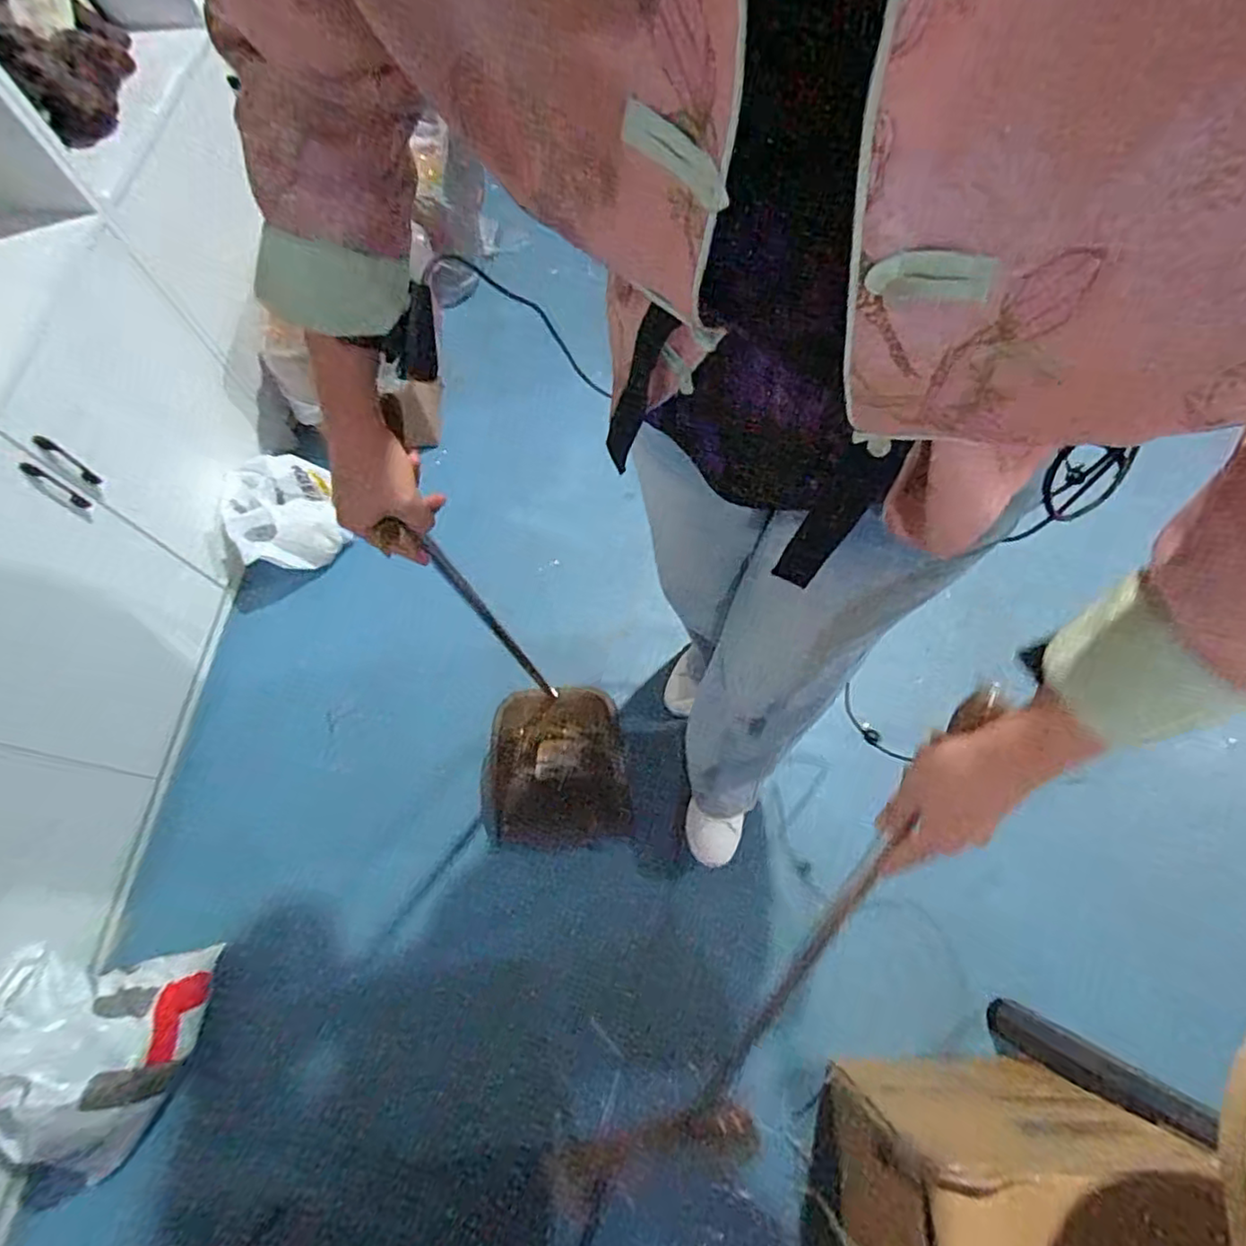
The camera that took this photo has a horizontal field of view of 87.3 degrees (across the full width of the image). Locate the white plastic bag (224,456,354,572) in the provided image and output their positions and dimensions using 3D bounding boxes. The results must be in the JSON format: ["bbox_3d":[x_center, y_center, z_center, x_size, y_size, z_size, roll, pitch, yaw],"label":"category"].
[{"bbox_3d":[-0.768,-0.252,1.480,0.227,0.144,0.211,-38,71,-12],"label":"white plastic bag"}]

